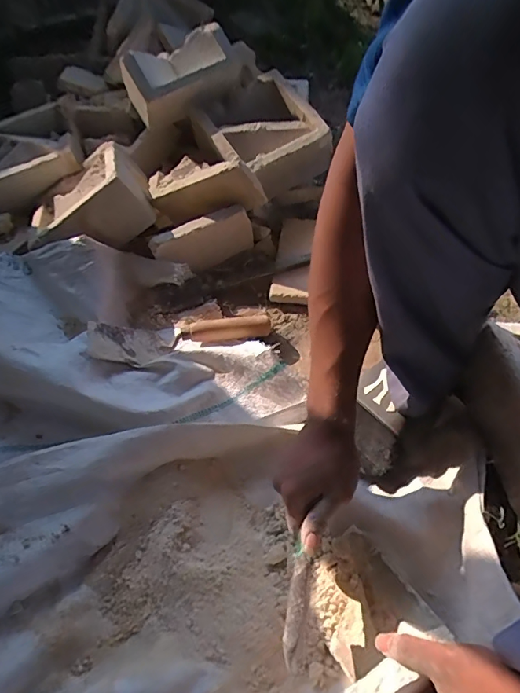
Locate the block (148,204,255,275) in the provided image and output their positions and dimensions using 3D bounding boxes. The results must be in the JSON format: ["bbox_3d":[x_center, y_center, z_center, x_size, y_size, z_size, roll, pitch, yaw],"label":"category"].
[{"bbox_3d":[-0.095,-0.182,0.774,0.180,0.085,0.030,-26,56,-14],"label":"block"}]

